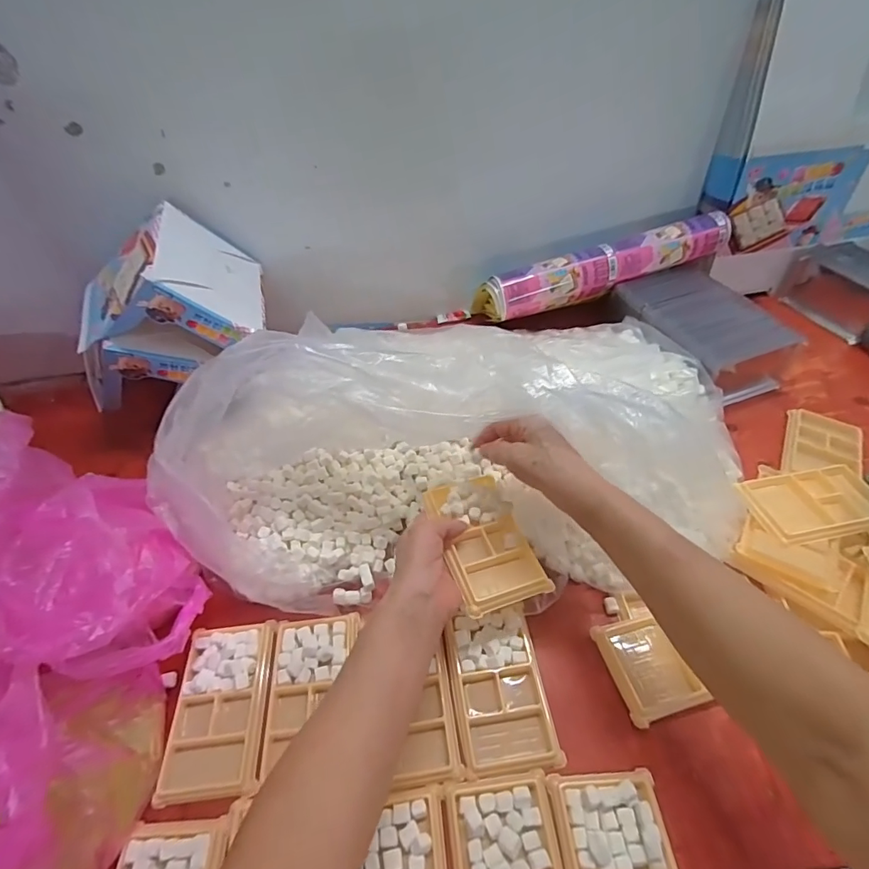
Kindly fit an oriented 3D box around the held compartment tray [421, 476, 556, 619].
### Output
[{"bbox_3d":[0.046,0.098,0.448,0.075,0.016,0.133,-17,49,-10],"label":"held compartment tray"}]

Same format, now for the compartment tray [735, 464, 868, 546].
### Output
[{"bbox_3d":[0.391,0.070,0.488,0.133,0.019,0.078,-11,48,-5],"label":"compartment tray"}]

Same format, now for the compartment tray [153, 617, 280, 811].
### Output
[{"bbox_3d":[-0.189,0.240,0.420,0.079,0.013,0.135,-7,48,-1],"label":"compartment tray"}]

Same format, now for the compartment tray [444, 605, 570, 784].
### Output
[{"bbox_3d":[0.057,0.219,0.415,0.078,0.012,0.126,-7,48,-2],"label":"compartment tray"}]

